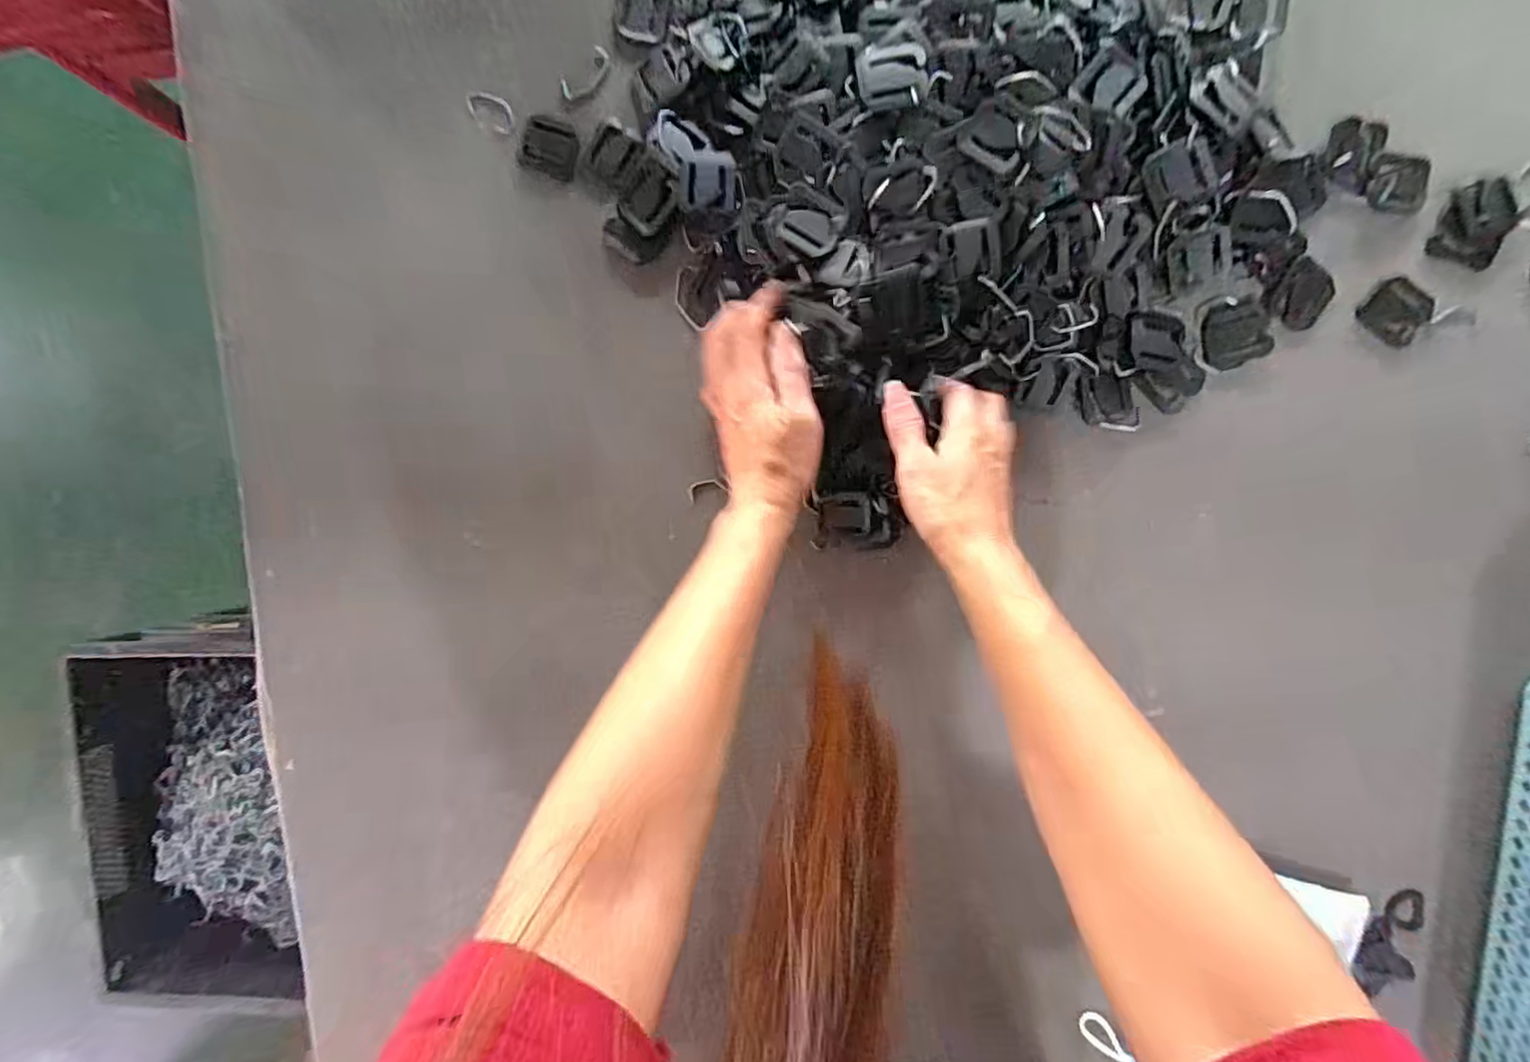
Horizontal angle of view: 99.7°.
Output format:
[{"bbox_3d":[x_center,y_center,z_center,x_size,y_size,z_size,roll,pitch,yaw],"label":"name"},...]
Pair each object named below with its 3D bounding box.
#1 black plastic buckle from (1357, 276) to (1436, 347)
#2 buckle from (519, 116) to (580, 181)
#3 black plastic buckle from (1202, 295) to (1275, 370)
[{"bbox_3d":[0.398,-0.139,0.406,0.037,0.006,0.037,35,97,-1],"label":"black plastic buckle"},{"bbox_3d":[-0.137,-0.246,0.413,0.036,0.004,0.034,18,97,1],"label":"buckle"},{"bbox_3d":[0.298,-0.125,0.408,0.038,0.004,0.040,-12,95,4],"label":"black plastic buckle"}]

